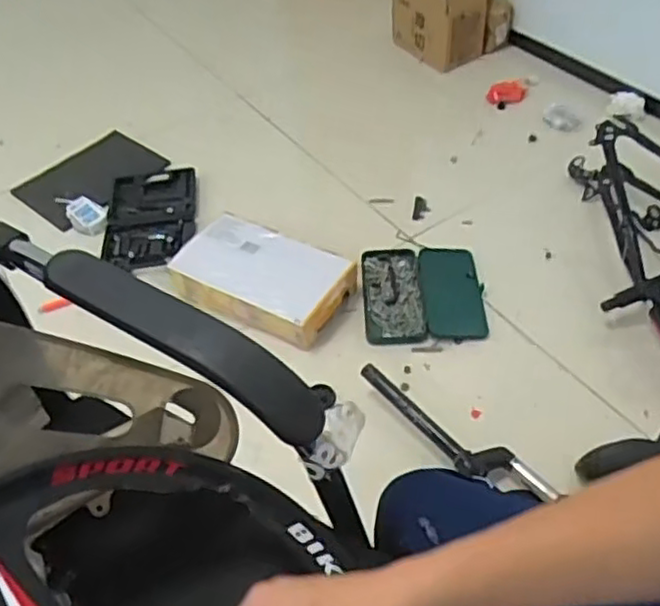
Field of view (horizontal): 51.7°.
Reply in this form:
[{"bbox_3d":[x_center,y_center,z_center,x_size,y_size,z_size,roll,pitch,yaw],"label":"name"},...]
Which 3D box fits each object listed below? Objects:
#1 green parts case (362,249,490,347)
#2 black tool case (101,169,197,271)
[{"bbox_3d":[0.192,-0.023,1.417,0.247,0.032,0.258,-3,48,1],"label":"green parts case"},{"bbox_3d":[-0.420,-0.193,1.586,0.205,0.050,0.315,-5,48,-1],"label":"black tool case"}]

